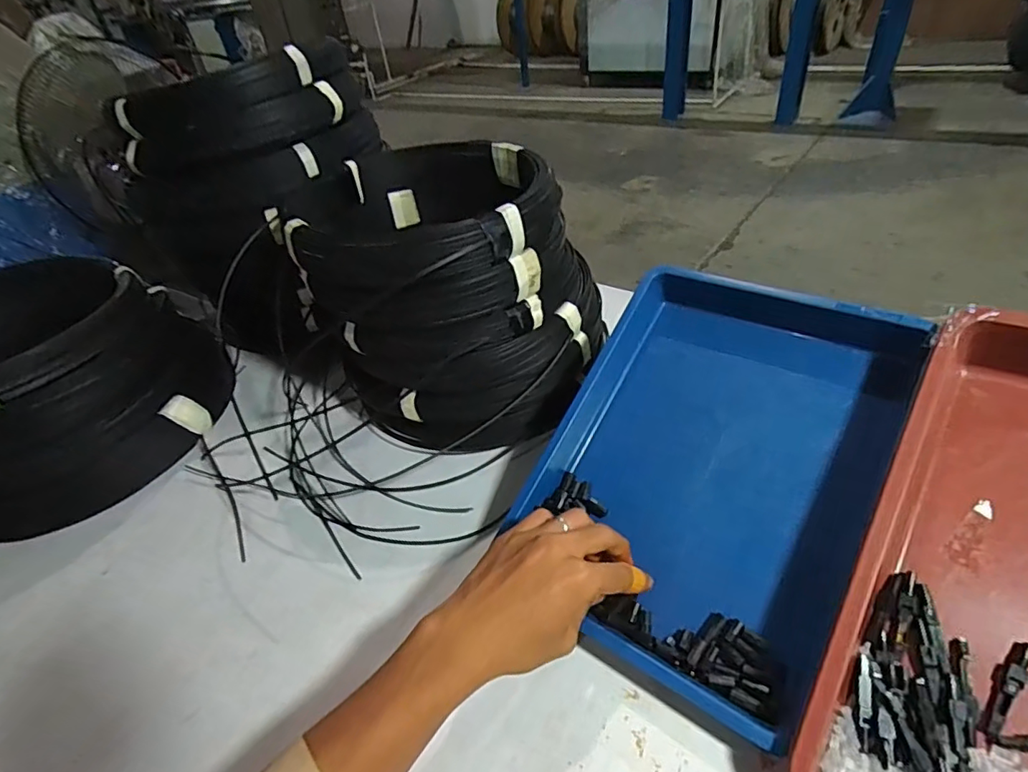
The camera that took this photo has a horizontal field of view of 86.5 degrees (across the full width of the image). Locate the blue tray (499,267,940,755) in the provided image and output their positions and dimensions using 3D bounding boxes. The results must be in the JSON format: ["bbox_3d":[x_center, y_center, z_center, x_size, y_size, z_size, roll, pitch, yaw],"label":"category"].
[{"bbox_3d":[0.153,0.050,0.438,0.228,0.043,0.335,23,74,29],"label":"blue tray"}]

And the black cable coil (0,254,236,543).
[{"bbox_3d":[-0.503,0.006,0.583,0.284,0.179,0.267,-4,39,3],"label":"black cable coil"}]

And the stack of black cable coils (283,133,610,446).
[{"bbox_3d":[-0.067,-0.108,0.596,0.272,0.261,0.283,-27,43,-24],"label":"stack of black cable coils"}]

